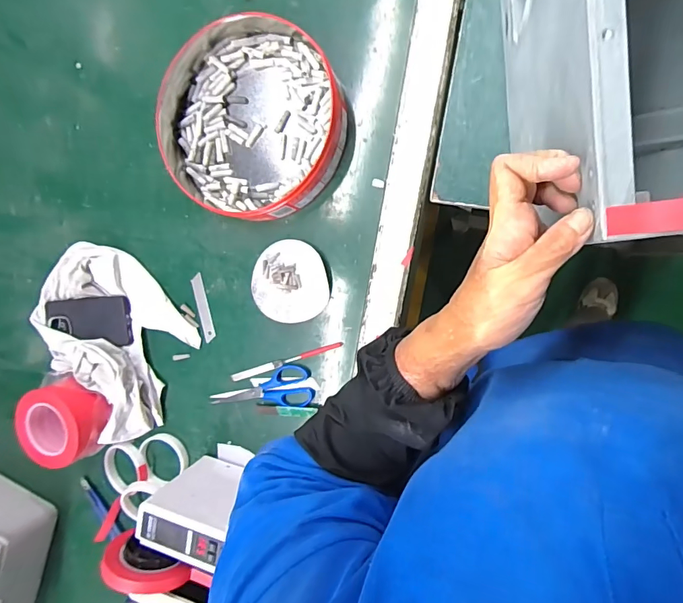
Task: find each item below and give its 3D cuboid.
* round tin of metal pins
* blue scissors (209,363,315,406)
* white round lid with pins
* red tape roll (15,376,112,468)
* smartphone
[{"bbox_3d":[-0.130,-0.249,0.585,0.249,0.068,0.268,1,96,14],"label":"round tin of metal pins"},{"bbox_3d":[-0.120,0.131,0.644,0.162,0.012,0.059,-7,94,15],"label":"blue scissors"},{"bbox_3d":[-0.075,-0.028,0.612,0.107,0.022,0.114,1,96,14],"label":"white round lid with pins"},{"bbox_3d":[-0.427,0.186,0.670,0.120,0.090,0.124,1,96,14],"label":"red tape roll"},{"bbox_3d":[-0.402,0.033,0.690,0.154,0.017,0.077,-3,95,15],"label":"smartphone"}]

